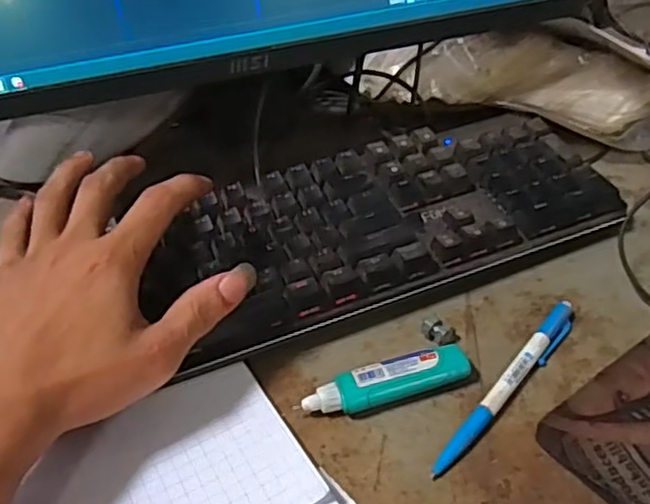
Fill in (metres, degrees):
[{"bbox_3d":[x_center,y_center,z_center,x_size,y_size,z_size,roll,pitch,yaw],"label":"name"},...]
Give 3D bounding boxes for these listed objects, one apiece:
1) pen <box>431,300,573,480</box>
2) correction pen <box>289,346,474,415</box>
[{"bbox_3d":[0.100,0.069,0.350,0.013,0.010,0.135,25,47,34],"label":"pen"},{"bbox_3d":[0.033,0.069,0.349,0.090,0.012,0.021,-13,38,-9],"label":"correction pen"}]

